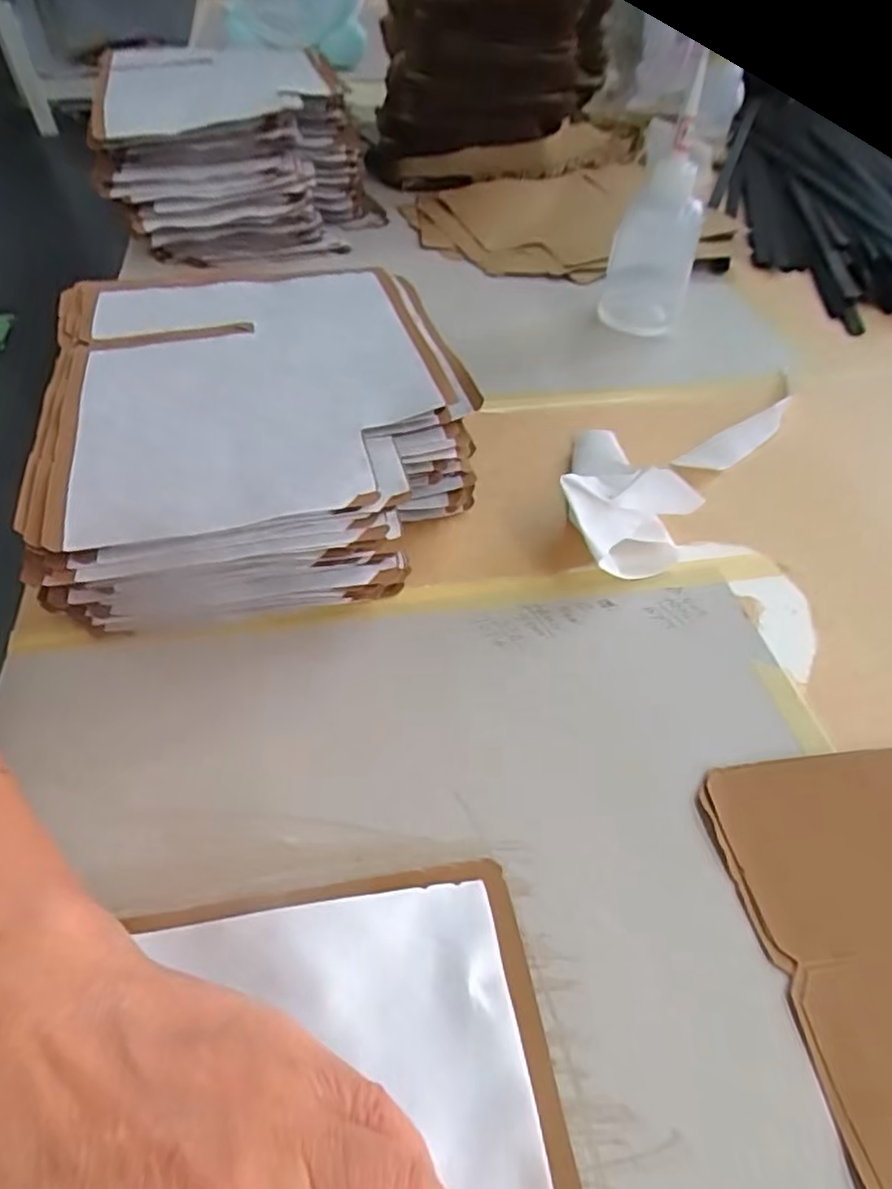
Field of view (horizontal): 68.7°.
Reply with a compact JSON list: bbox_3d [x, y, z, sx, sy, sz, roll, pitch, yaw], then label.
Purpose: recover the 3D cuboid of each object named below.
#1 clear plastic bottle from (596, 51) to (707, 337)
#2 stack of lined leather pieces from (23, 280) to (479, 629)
[{"bbox_3d":[0.162,-0.282,0.493,0.065,0.141,0.063,15,51,10],"label":"clear plastic bottle"},{"bbox_3d":[-0.104,-0.099,0.381,0.217,0.072,0.263,-7,50,-8],"label":"stack of lined leather pieces"}]

